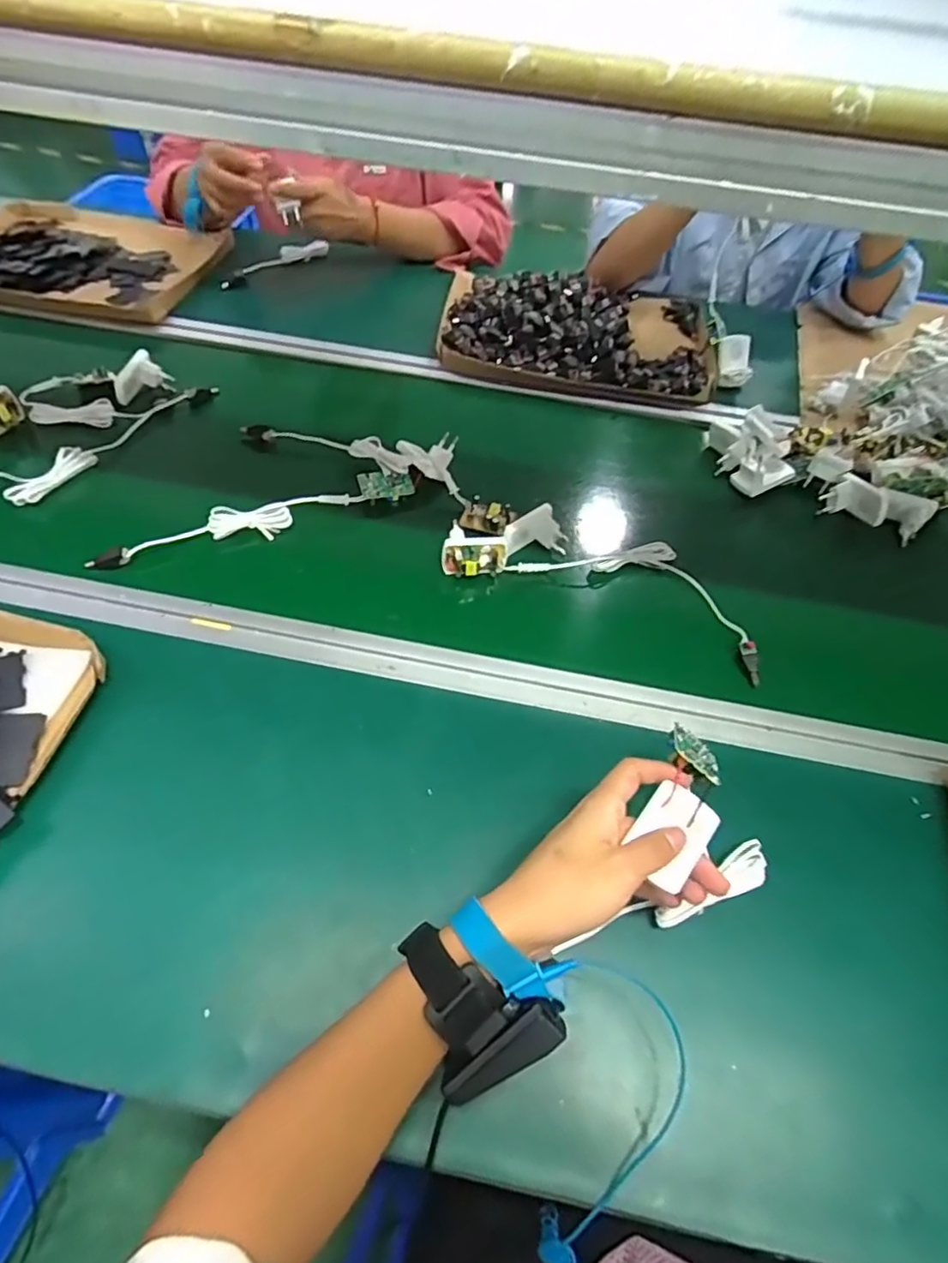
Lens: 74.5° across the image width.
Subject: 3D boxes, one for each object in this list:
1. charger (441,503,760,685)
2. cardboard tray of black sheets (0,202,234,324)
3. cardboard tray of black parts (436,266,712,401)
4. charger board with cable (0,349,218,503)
[{"bbox_3d":[0.129,-0.060,0.592,0.305,0.043,0.122,17,54,12],"label":"charger"},{"bbox_3d":[-0.576,-0.559,0.923,0.377,0.030,0.301,8,52,5],"label":"cardboard tray of black sheets"},{"bbox_3d":[0.145,-0.430,0.853,0.361,0.069,0.280,3,52,2],"label":"cardboard tray of black parts"},{"bbox_3d":[-0.446,-0.248,0.694,0.166,0.047,0.254,26,56,18],"label":"charger board with cable"}]

